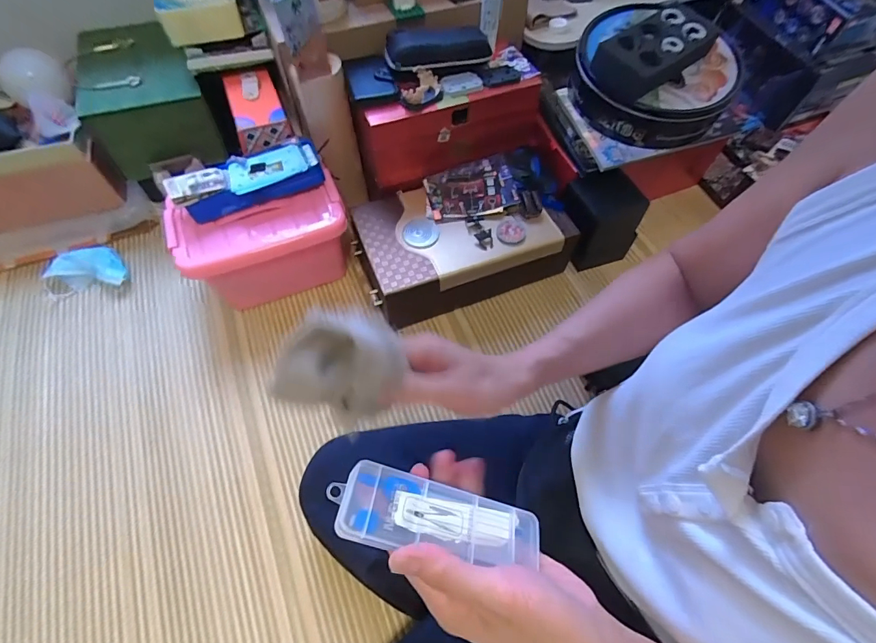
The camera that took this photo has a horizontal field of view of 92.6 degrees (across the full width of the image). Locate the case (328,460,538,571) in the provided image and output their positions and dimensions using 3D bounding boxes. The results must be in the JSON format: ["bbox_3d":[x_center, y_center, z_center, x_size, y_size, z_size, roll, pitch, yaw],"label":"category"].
[{"bbox_3d":[0.005,0.120,0.256,0.132,0.013,0.042,20,60,-16],"label":"case"}]

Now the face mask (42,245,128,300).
[{"bbox_3d":[-0.630,-0.091,0.749,0.139,0.042,0.090,-11,61,-7],"label":"face mask"}]

